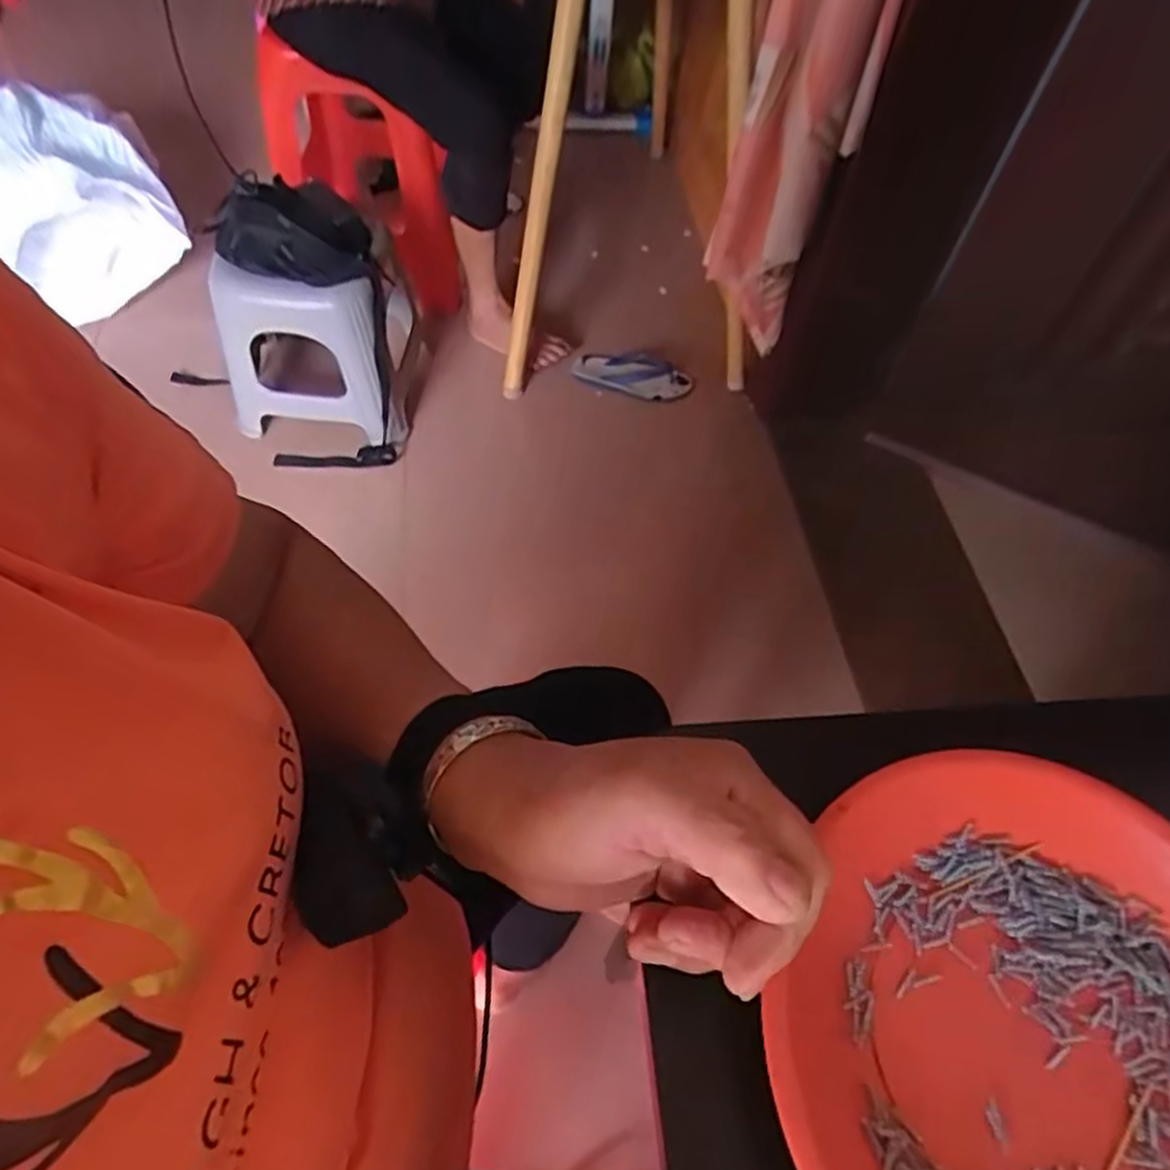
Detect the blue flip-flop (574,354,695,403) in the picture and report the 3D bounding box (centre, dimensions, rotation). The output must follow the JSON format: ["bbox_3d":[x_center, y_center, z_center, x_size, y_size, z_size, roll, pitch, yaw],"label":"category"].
[{"bbox_3d":[0.099,-0.435,1.519,0.244,0.050,0.112,18,59,7],"label":"blue flip-flop"}]

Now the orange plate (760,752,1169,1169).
[{"bbox_3d":[0.162,0.159,0.258,0.177,0.026,0.188,2,58,-3],"label":"orange plate"}]

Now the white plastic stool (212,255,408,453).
[{"bbox_3d":[-0.439,-0.458,1.291,0.309,0.291,0.288,8,58,1],"label":"white plastic stool"}]

